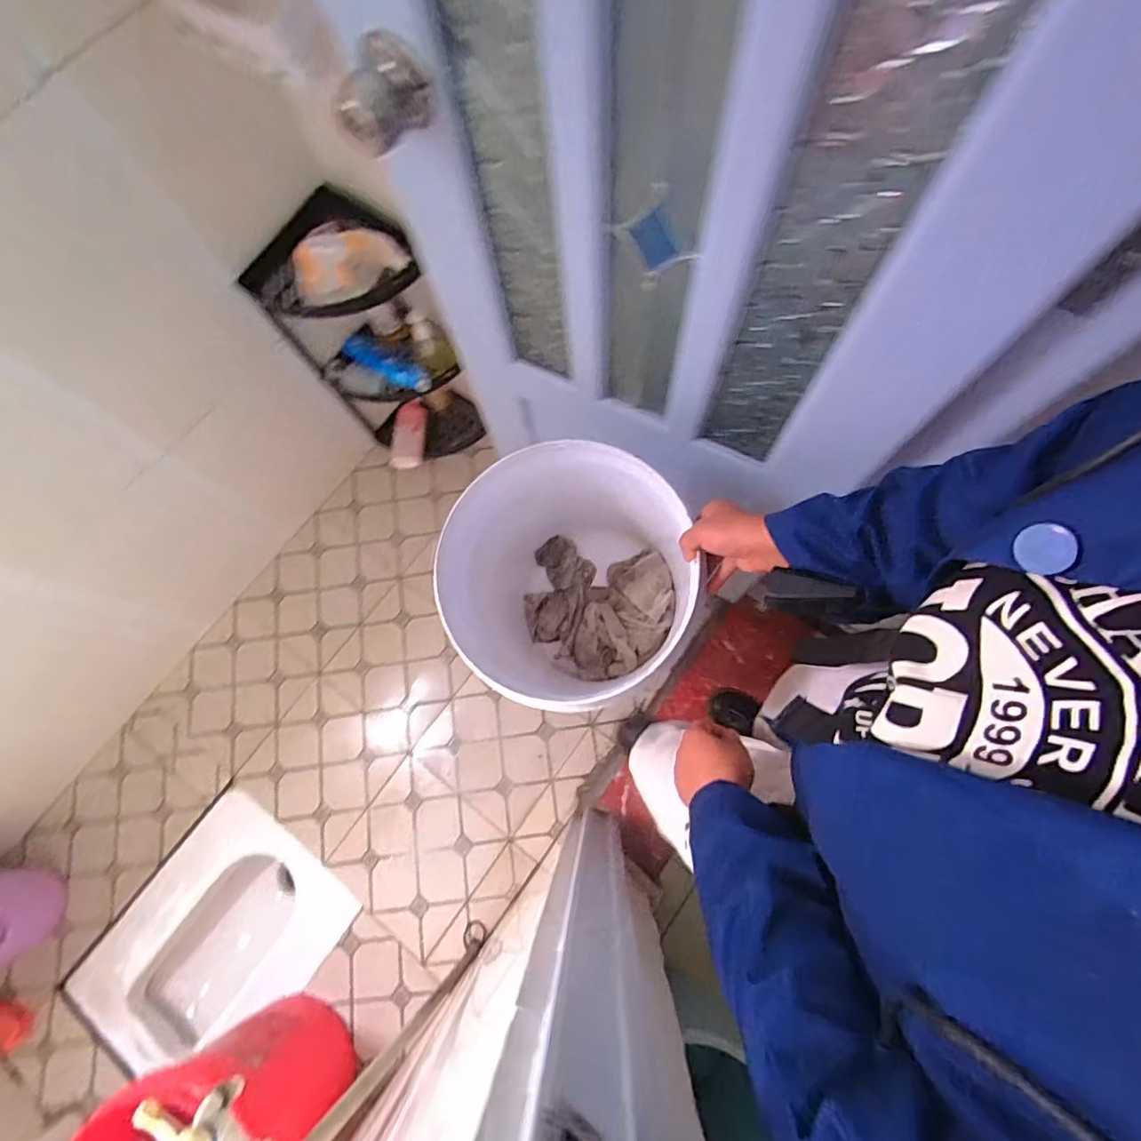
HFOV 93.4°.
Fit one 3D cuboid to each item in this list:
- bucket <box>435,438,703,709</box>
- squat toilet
[{"bbox_3d":[0.010,0.022,0.732,0.303,0.353,0.292,0,72,1],"label":"bucket"},{"bbox_3d":[-0.750,0.799,1.180,0.408,0.151,0.496,35,76,11],"label":"squat toilet"}]

